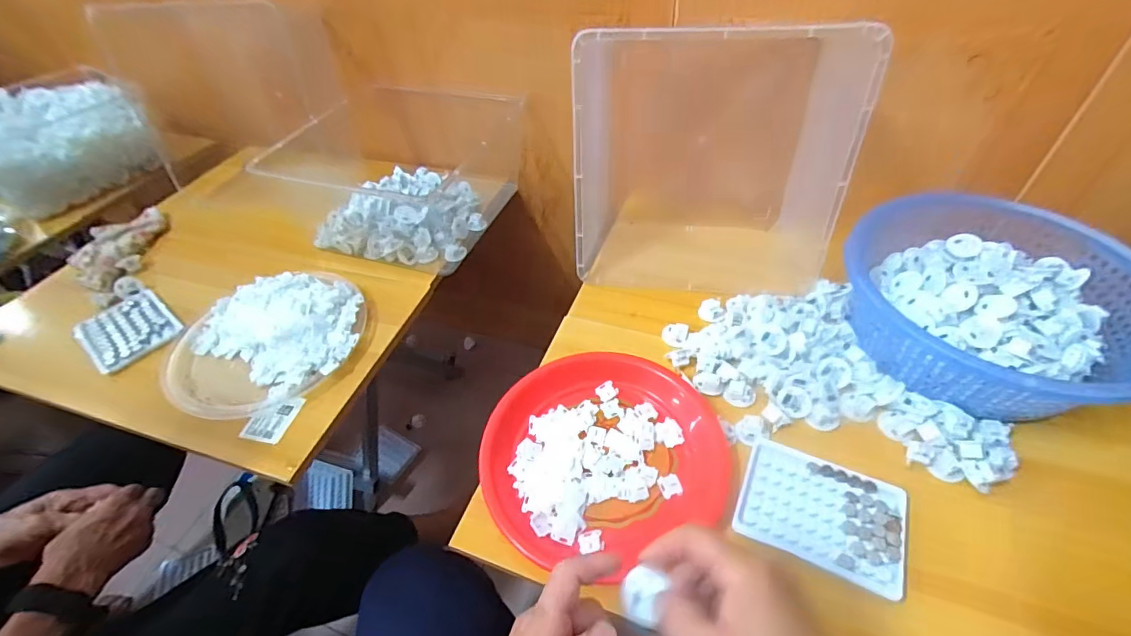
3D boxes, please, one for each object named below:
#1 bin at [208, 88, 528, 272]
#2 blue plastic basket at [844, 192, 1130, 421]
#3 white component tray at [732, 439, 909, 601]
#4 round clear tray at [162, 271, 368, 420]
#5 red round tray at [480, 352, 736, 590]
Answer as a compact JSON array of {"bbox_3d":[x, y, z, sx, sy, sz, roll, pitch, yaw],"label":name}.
[{"bbox_3d":[-0.285,-0.242,0.782,0.366,0.149,0.301,19,52,21],"label":"bin"},{"bbox_3d":[0.434,-0.010,0.503,0.255,0.097,0.262,-37,55,-26],"label":"blue plastic basket"},{"bbox_3d":[0.223,0.167,0.423,0.128,0.010,0.096,18,52,20],"label":"white component tray"},{"bbox_3d":[-0.377,0.024,0.613,0.230,0.052,0.218,-3,48,3],"label":"round clear tray"},{"bbox_3d":[0.034,0.123,0.481,0.230,0.022,0.218,-3,48,3],"label":"red round tray"}]

